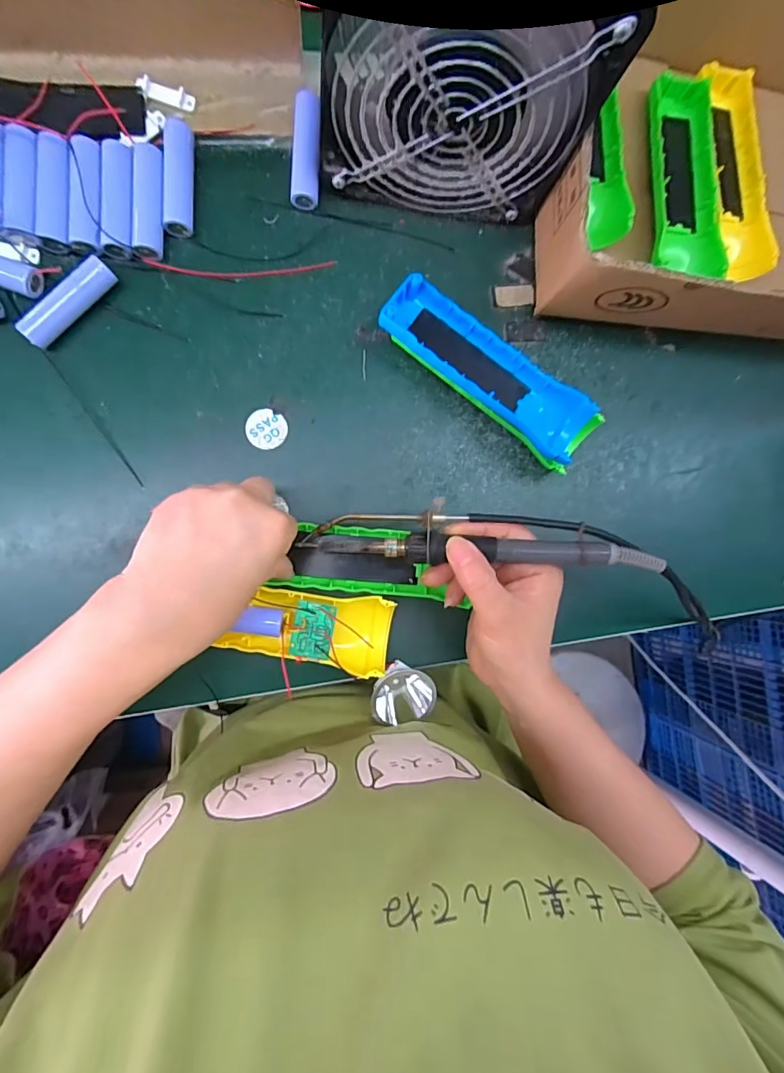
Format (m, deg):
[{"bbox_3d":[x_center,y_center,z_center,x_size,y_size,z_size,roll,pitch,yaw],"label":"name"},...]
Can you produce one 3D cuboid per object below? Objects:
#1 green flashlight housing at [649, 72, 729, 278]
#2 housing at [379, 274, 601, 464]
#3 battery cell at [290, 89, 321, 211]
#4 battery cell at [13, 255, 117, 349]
[{"bbox_3d":[0.210,-0.258,0.347,0.051,0.034,0.157,3,90,-9],"label":"green flashlight housing"},{"bbox_3d":[0.066,-0.110,0.328,0.163,0.039,0.052,33,85,-8],"label":"housing"},{"bbox_3d":[-0.056,-0.254,0.313,0.018,0.016,0.067,4,91,-9],"label":"battery cell"},{"bbox_3d":[-0.201,-0.145,0.295,0.015,0.019,0.065,44,85,-8],"label":"battery cell"}]

